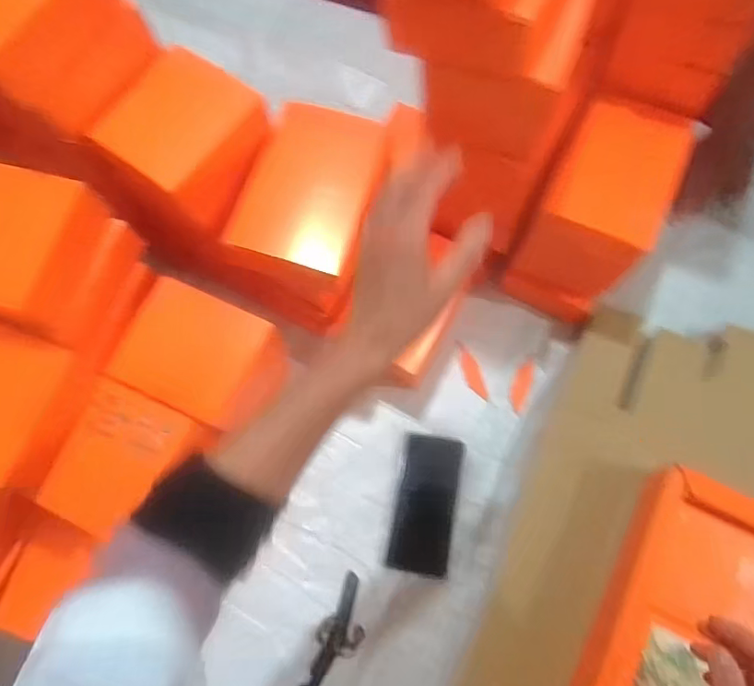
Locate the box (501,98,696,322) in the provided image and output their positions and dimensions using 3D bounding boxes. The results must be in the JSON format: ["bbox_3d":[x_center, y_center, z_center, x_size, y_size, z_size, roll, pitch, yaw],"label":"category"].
[{"bbox_3d":[0.253,-0.151,0.634,0.124,0.194,0.177,28,76,11],"label":"box"}]

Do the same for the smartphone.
[{"bbox_3d":[0.061,0.194,0.639,0.072,0.007,0.158,10,73,5],"label":"smartphone"}]

